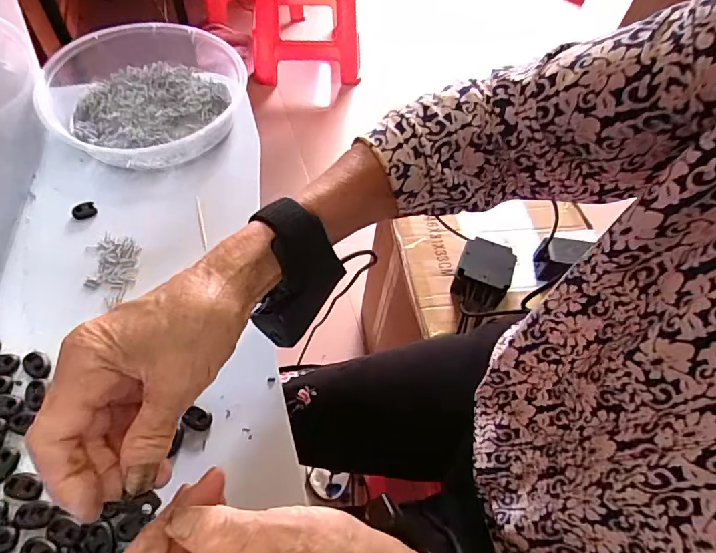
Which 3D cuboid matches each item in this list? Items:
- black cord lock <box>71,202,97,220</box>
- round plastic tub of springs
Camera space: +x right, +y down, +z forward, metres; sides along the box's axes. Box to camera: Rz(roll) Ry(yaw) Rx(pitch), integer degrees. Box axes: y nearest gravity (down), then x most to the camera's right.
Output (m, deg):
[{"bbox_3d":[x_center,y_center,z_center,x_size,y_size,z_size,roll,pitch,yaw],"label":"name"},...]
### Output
[{"bbox_3d":[-0.235,-0.056,0.388,0.018,0.006,0.017,-28,62,-22],"label":"black cord lock"},{"bbox_3d":[-0.205,-0.172,0.442,0.185,0.050,0.186,-3,55,-7],"label":"round plastic tub of springs"}]

